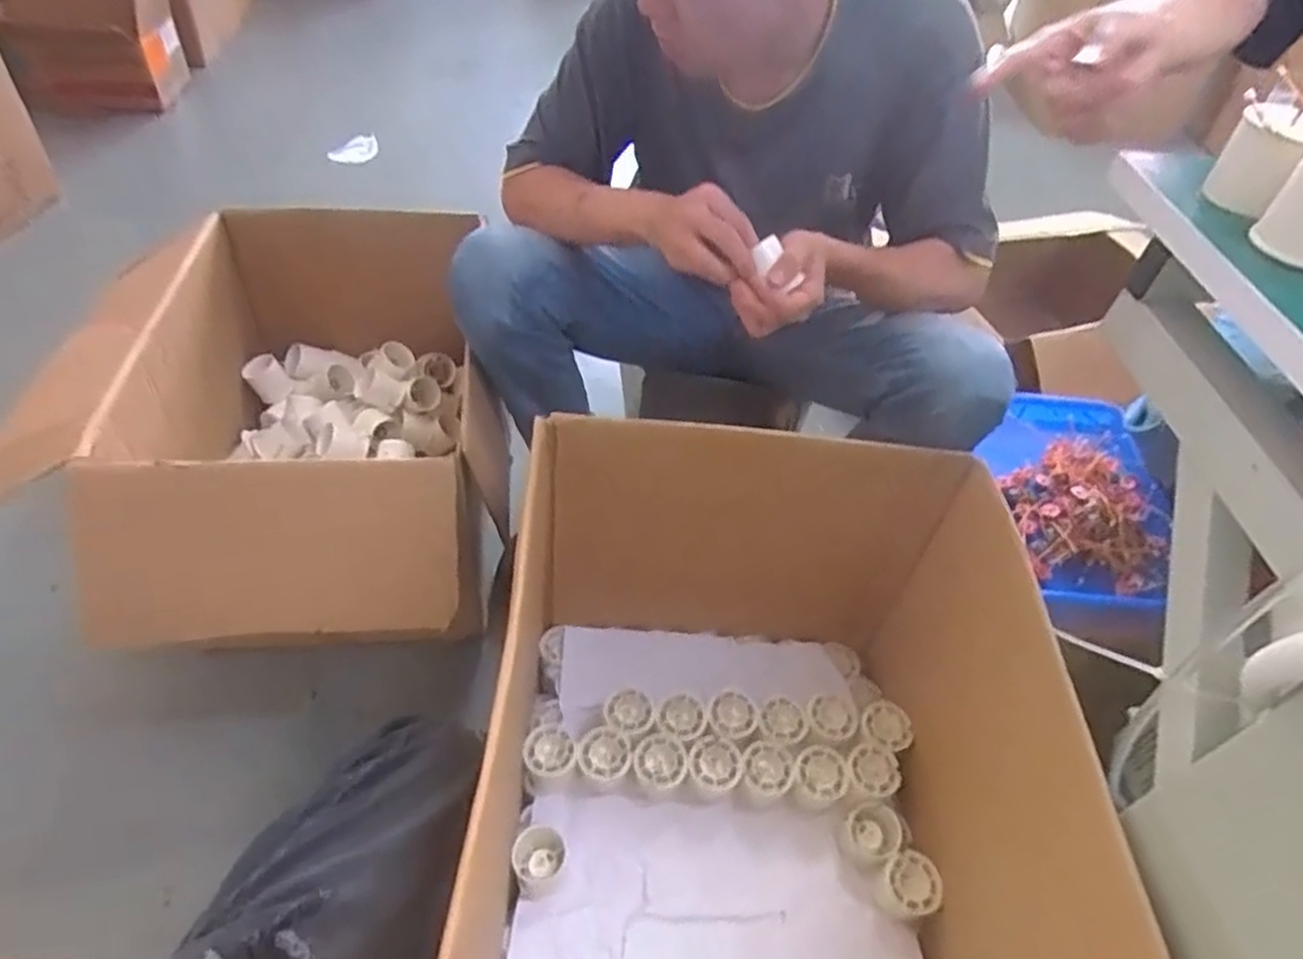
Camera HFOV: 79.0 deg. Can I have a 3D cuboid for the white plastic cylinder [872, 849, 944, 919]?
[{"bbox_3d":[0.249,0.394,0.764,0.055,0.033,0.053,3,47,-4],"label":"white plastic cylinder"}]

